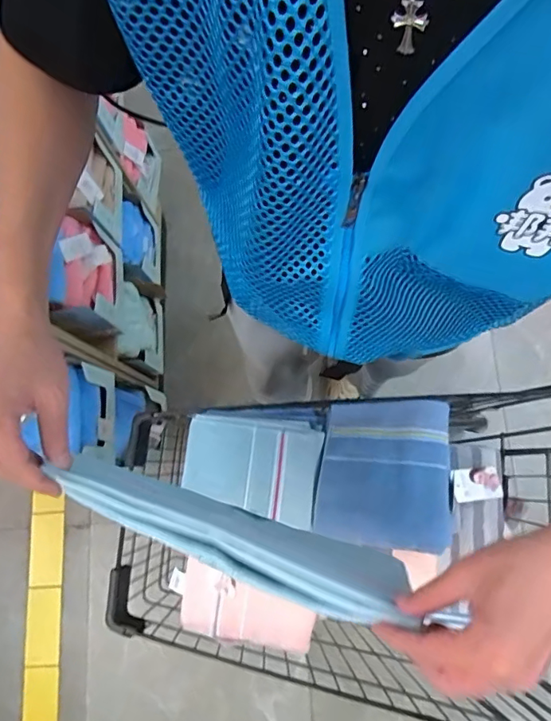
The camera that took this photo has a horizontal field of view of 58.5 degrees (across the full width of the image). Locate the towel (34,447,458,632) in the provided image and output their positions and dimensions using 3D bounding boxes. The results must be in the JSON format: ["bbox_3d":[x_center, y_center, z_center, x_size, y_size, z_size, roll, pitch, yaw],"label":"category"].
[{"bbox_3d":[-0.021,0.161,0.453,0.326,0.151,0.034,20,84,9],"label":"towel"}]

